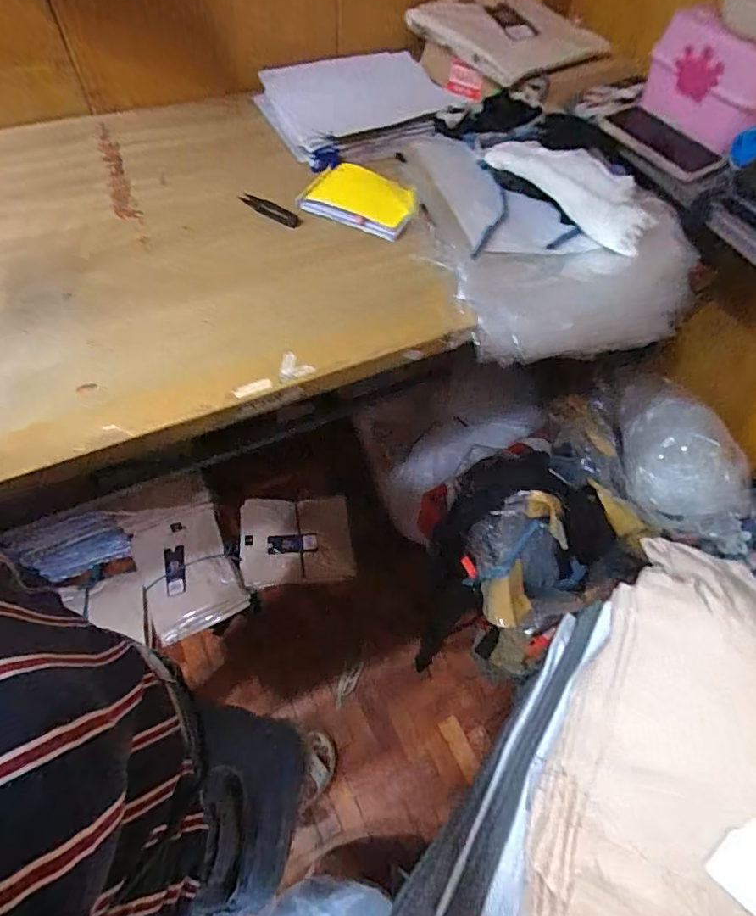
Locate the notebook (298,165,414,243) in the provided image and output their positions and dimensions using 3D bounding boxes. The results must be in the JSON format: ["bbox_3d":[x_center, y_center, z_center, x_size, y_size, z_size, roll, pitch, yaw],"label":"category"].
[{"bbox_3d":[-0.017,-0.353,0.675,0.150,0.025,0.106,23,60,11],"label":"notebook"}]

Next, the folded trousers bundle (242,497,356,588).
[{"bbox_3d":[-0.202,0.201,1.247,0.273,0.041,0.220,-5,76,1],"label":"folded trousers bundle"}]

